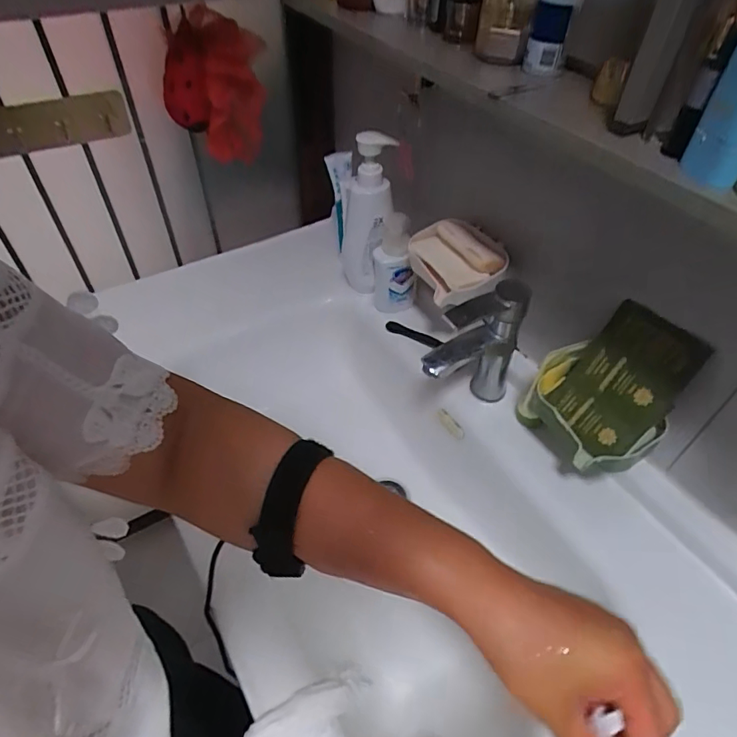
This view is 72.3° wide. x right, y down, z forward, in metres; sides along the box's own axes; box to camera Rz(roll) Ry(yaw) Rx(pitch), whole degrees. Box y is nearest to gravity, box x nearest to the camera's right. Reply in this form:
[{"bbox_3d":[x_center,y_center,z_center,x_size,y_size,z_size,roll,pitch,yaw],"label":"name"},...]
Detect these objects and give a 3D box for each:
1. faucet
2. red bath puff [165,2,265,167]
[{"bbox_3d":[0.126,-0.012,0.620,0.138,0.176,0.042,-19,50,-19],"label":"faucet"},{"bbox_3d":[-0.208,-0.375,0.696,0.130,0.176,0.079,-28,51,-23],"label":"red bath puff"}]

